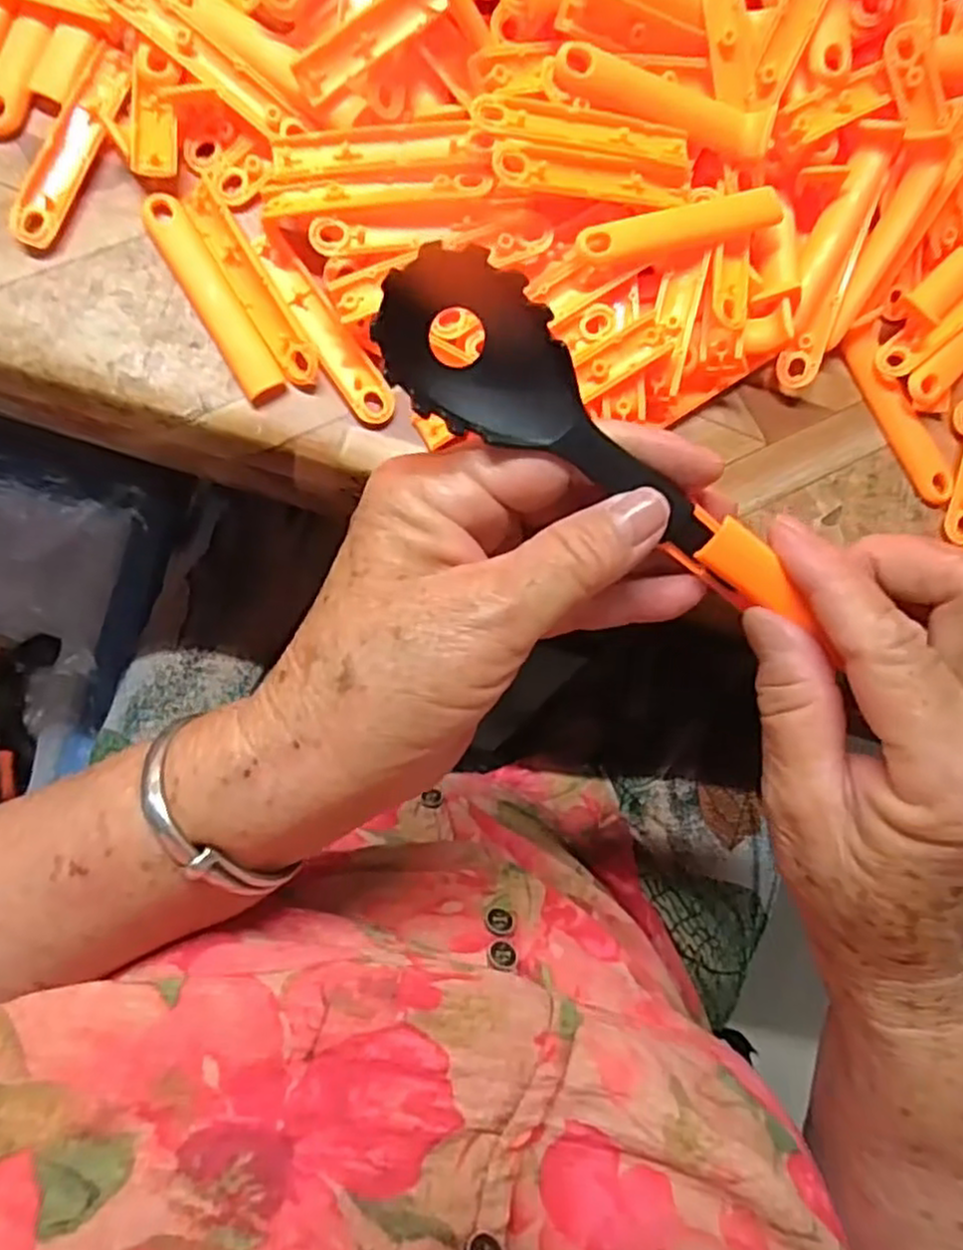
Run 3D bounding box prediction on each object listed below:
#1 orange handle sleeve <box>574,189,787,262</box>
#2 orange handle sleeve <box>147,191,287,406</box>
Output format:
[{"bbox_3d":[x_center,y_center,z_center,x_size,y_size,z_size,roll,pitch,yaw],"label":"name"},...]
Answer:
[{"bbox_3d":[0.068,-0.135,0.254,0.075,0.009,0.013,-20,90,-8],"label":"orange handle sleeve"},{"bbox_3d":[-0.091,-0.111,0.254,0.014,0.004,0.076,-31,91,-8],"label":"orange handle sleeve"}]

